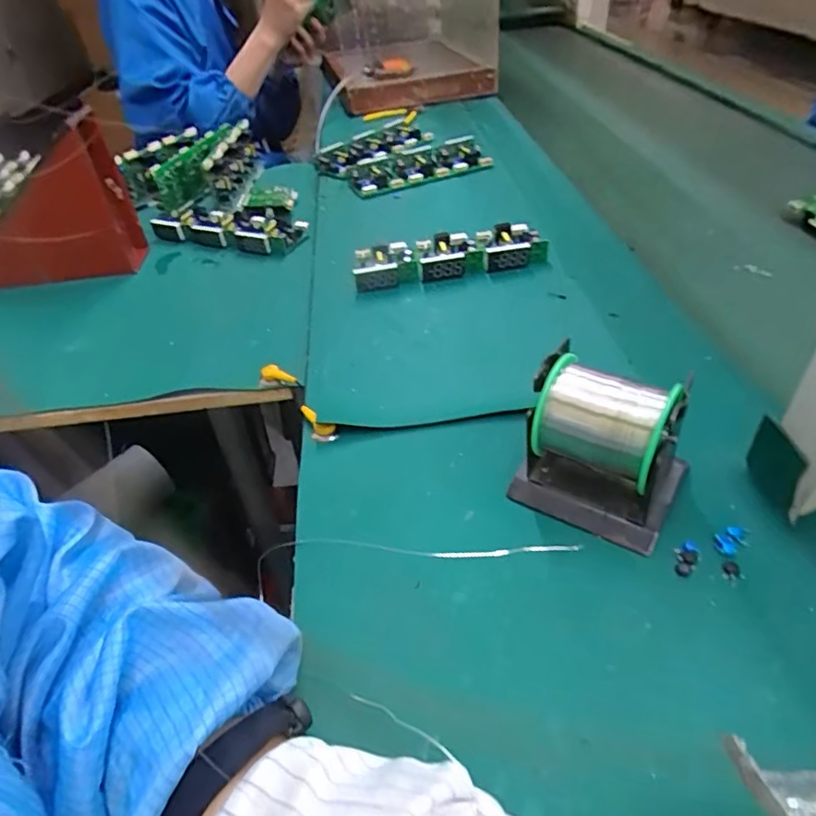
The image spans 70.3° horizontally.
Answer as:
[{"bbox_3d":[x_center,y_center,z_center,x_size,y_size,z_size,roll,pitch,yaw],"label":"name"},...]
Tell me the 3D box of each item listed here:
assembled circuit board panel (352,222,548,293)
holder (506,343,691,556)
[{"bbox_3d":[0.042,-0.158,0.614,0.199,0.035,0.075,-3,41,4],"label":"assembled circuit board panel"},{"bbox_3d":[0.119,0.022,0.354,0.093,0.079,0.070,20,47,26],"label":"holder"}]

